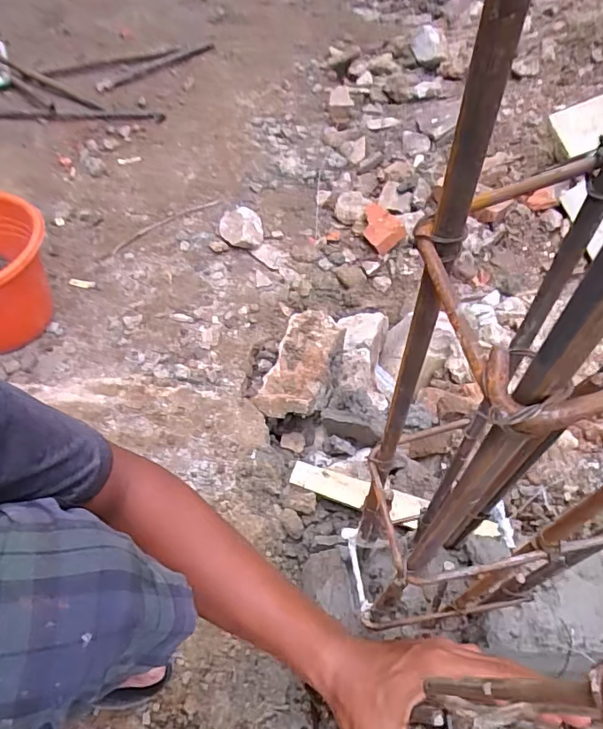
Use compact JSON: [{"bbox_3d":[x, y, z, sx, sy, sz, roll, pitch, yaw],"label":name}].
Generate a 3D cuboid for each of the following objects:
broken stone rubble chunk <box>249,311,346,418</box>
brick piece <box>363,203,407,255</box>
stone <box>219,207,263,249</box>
[{"bbox_3d":[0.003,0.009,0.898,0.114,0.079,0.214,20,56,12],"label":"broken stone rubble chunk"},{"bbox_3d":[0.181,-0.314,1.138,0.079,0.044,0.127,-38,63,12],"label":"brick piece"},{"bbox_3d":[-0.138,-0.308,1.124,0.097,0.050,0.097,-6,55,-6],"label":"stone"}]

